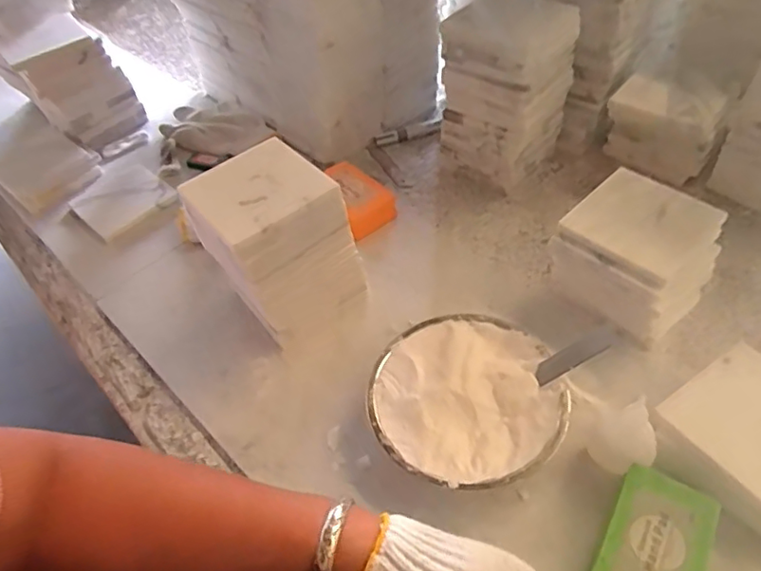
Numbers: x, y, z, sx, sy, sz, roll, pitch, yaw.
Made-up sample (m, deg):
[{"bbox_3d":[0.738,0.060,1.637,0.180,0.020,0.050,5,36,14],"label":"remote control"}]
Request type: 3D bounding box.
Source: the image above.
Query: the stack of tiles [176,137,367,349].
[{"bbox_3d":[-0.094,-0.037,0.529,0.119,0.145,0.117,-27,53,-16],"label":"stack of tiles"}]

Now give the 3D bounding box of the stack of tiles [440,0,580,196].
[{"bbox_3d":[0.137,-0.214,0.639,0.104,0.172,0.102,32,60,27],"label":"stack of tiles"}]

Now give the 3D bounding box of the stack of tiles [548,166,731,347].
[{"bbox_3d":[0.223,-0.024,0.515,0.124,0.078,0.114,-38,57,-23],"label":"stack of tiles"}]

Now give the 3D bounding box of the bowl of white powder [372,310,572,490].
[{"bbox_3d":[0.068,0.093,0.460,0.145,0.049,0.145,-3,50,3],"label":"bowl of white powder"}]

